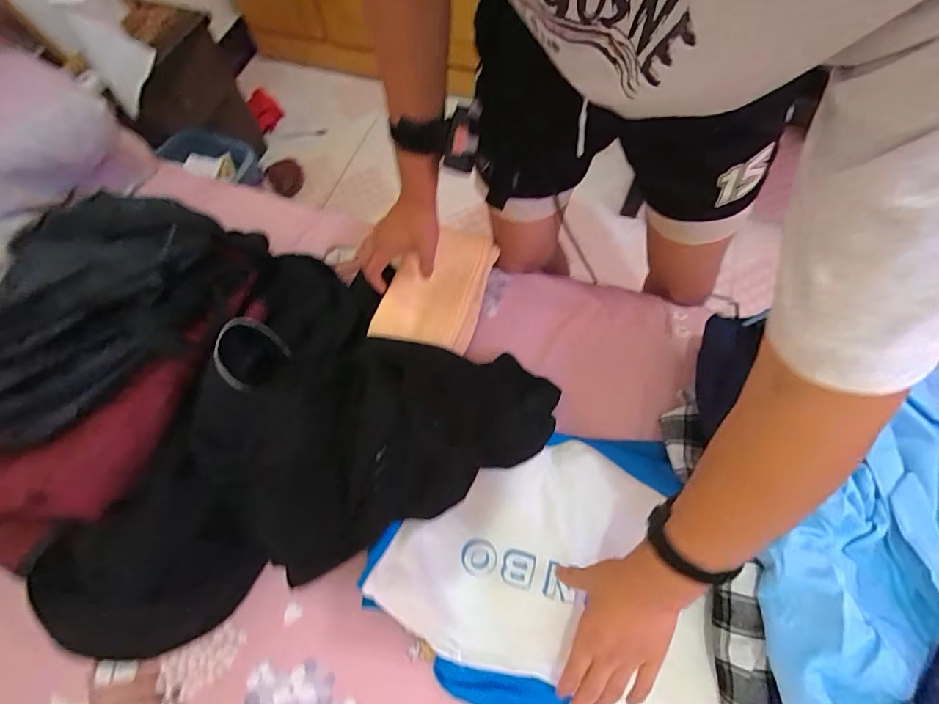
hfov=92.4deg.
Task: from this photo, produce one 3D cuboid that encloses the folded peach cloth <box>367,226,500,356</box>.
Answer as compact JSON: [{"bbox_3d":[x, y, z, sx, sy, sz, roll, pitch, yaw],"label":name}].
[{"bbox_3d":[-0.044,-0.097,0.656,0.136,0.023,0.201,19,71,-6],"label":"folded peach cloth"}]

